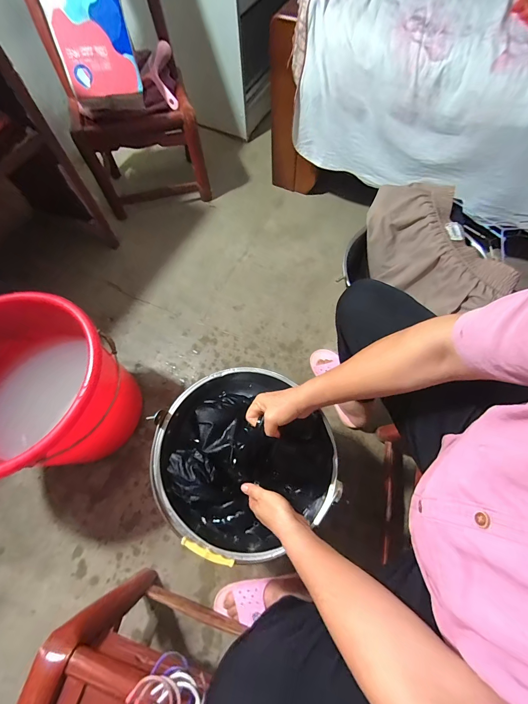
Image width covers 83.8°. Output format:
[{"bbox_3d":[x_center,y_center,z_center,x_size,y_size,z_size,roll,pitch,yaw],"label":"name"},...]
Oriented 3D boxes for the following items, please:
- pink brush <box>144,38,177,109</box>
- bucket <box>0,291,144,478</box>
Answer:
[{"bbox_3d":[-0.296,-0.788,0.844,0.078,0.053,0.147,-8,100,-6],"label":"pink brush"},{"bbox_3d":[-0.499,0.106,0.689,0.349,0.343,0.339,0,68,1],"label":"bucket"}]

